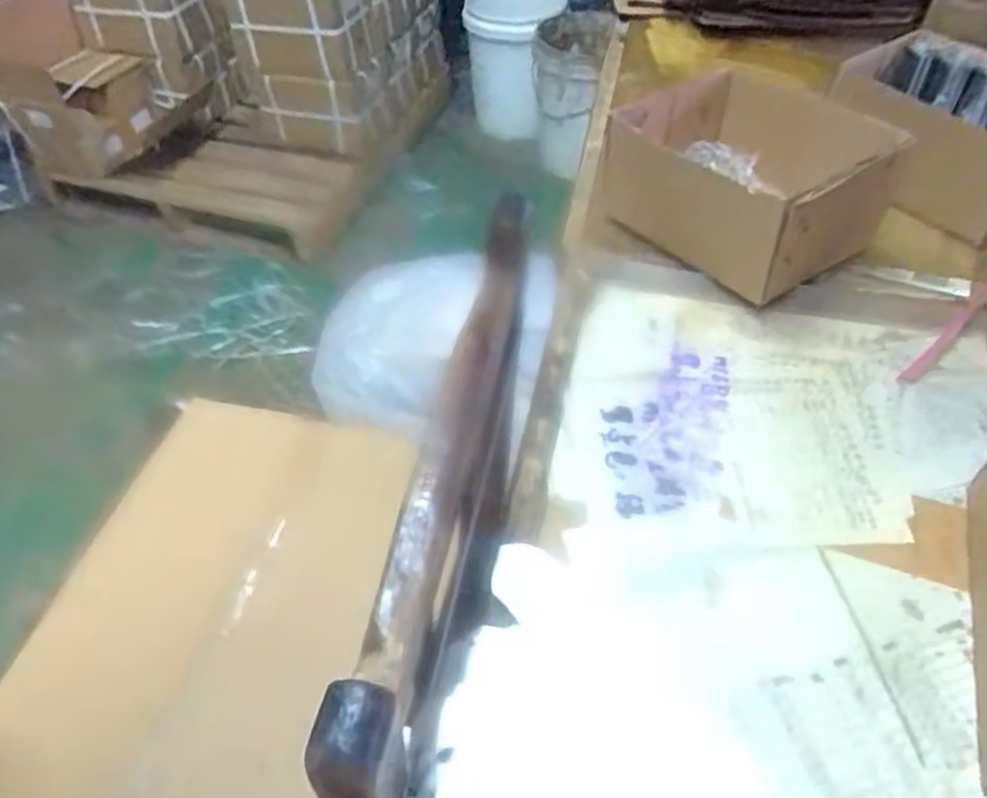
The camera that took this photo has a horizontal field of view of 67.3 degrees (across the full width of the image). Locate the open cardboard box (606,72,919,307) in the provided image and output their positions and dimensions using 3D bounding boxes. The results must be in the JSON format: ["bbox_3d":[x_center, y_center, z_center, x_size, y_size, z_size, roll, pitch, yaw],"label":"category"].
[{"bbox_3d":[0.214,-0.180,0.619,0.161,0.101,0.185,-25,52,-21],"label":"open cardboard box"}]

